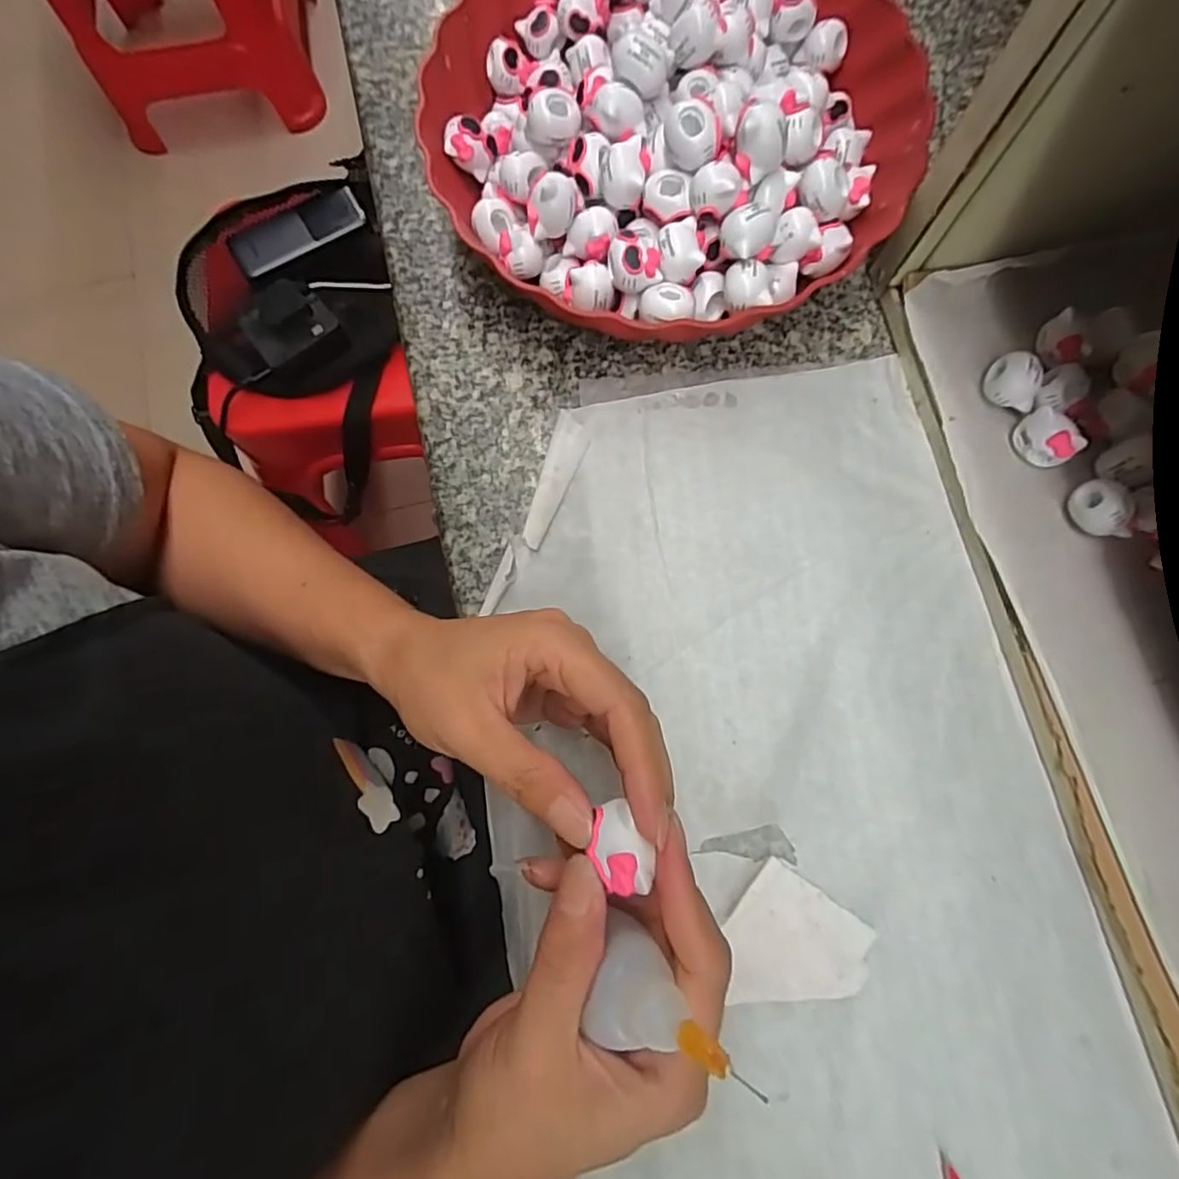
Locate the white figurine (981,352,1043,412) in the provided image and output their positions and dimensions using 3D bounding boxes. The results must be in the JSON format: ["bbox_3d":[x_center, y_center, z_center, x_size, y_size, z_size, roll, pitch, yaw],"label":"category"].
[{"bbox_3d":[0.194,-0.095,0.275,0.021,0.017,0.022,23,80,6],"label":"white figurine"}]

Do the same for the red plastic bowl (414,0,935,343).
[{"bbox_3d":[0.043,-0.234,0.296,0.228,0.078,0.232,-32,79,-5],"label":"red plastic bowl"}]

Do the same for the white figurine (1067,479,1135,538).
[{"bbox_3d":[0.221,-0.034,0.260,0.014,0.017,0.027,-16,78,-2],"label":"white figurine"}]

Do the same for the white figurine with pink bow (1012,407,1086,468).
[{"bbox_3d":[0.204,-0.067,0.268,0.014,0.018,0.025,-31,79,-5],"label":"white figurine with pink bow"}]

